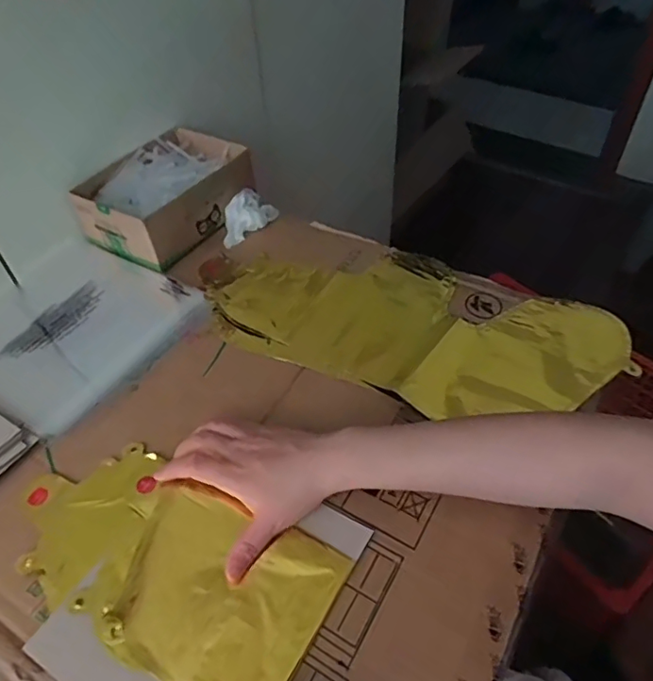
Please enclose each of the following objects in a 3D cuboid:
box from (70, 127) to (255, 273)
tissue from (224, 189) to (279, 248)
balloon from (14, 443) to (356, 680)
[{"bbox_3d":[-0.192,-0.180,0.673,0.133,0.069,0.187,27,54,23],"label":"box"},{"bbox_3d":[-0.100,-0.155,0.677,0.049,0.030,0.084,28,55,24],"label":"tissue"},{"bbox_3d":[-0.122,0.160,0.409,0.251,0.018,0.126,19,52,17],"label":"balloon"}]

